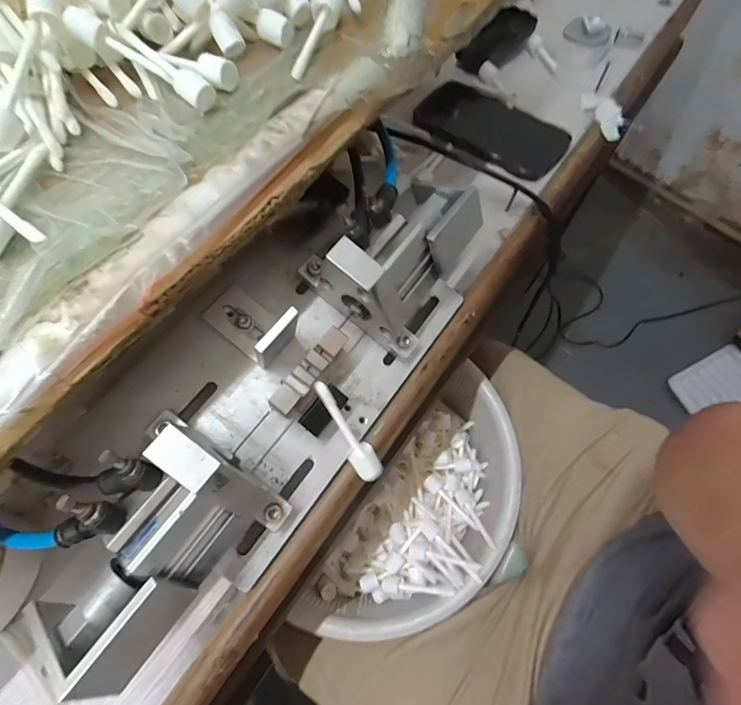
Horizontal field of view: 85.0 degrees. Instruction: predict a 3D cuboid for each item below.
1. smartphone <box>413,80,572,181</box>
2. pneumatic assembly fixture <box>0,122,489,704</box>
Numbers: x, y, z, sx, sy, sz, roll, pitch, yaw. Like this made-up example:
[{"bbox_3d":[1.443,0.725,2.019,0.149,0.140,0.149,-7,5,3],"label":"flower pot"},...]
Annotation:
[{"bbox_3d":[0.133,-0.253,0.456,0.169,0.013,0.085,40,73,18],"label":"smartphone"},{"bbox_3d":[-0.065,0.016,0.292,0.139,0.112,0.370,33,71,16],"label":"pneumatic assembly fixture"}]

